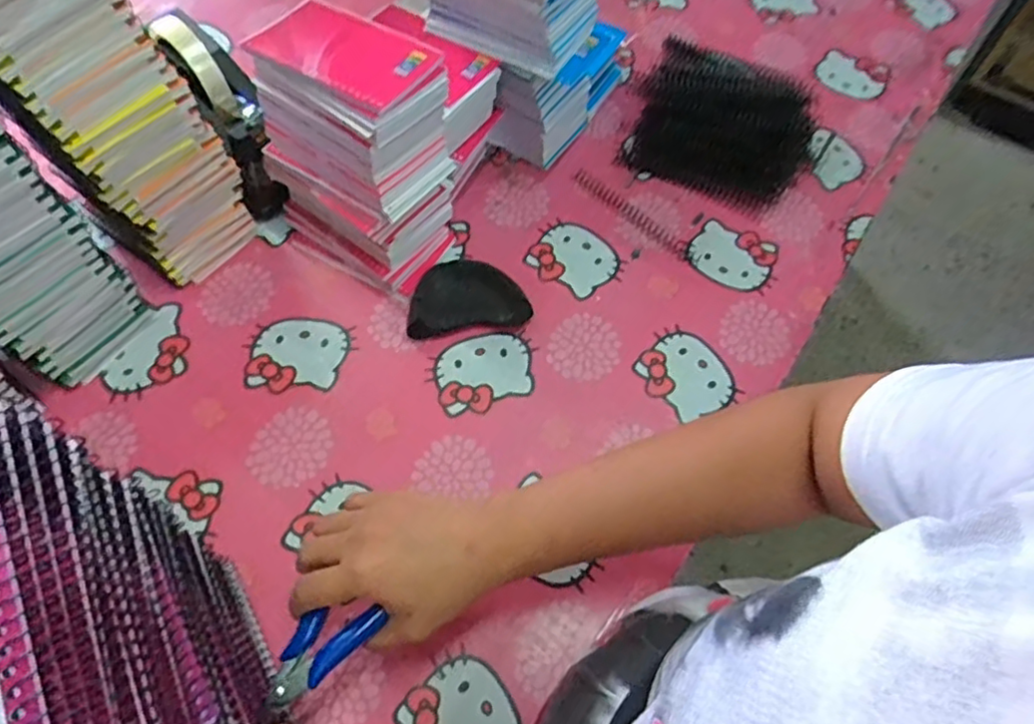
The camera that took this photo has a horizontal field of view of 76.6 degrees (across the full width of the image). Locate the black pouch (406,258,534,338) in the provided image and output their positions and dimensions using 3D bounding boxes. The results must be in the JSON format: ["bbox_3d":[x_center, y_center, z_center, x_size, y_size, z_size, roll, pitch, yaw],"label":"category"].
[{"bbox_3d":[-0.044,-0.058,0.577,0.105,0.026,0.066,-8,62,-7],"label":"black pouch"}]

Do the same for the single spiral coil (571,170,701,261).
[{"bbox_3d":[0.116,-0.144,0.639,0.144,0.010,0.018,38,66,17],"label":"single spiral coil"}]

